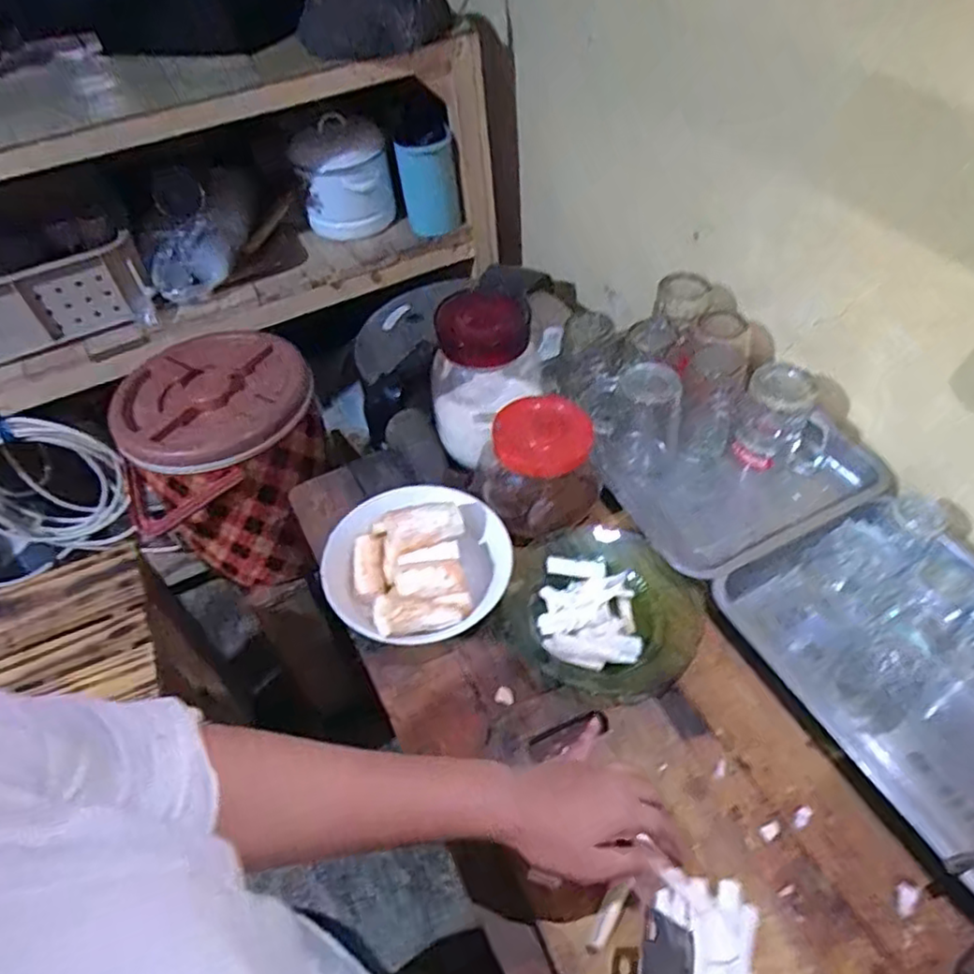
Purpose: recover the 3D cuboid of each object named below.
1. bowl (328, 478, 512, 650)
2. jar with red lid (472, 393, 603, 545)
[{"bbox_3d":[-0.069,0.081,0.680,0.185,0.080,0.176,-2,51,2],"label":"bowl"},{"bbox_3d":[0.051,-0.016,0.710,0.118,0.138,0.097,-16,52,-9],"label":"jar with red lid"}]

